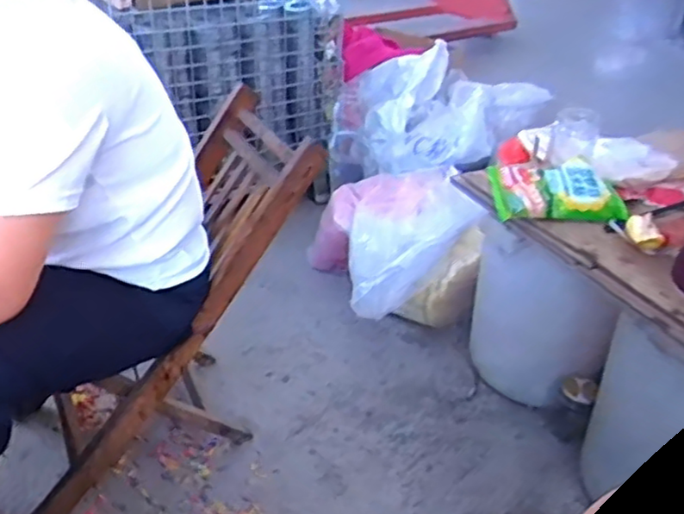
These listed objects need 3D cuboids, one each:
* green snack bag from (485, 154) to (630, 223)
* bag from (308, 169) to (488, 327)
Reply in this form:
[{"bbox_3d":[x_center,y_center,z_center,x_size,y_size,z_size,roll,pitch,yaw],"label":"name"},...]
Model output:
[{"bbox_3d":[0.392,-0.121,1.200,0.222,0.079,0.129,-2,33,-9],"label":"green snack bag"},{"bbox_3d":[0.131,-0.040,1.655,0.308,0.291,0.445,-9,34,-19],"label":"bag"}]

